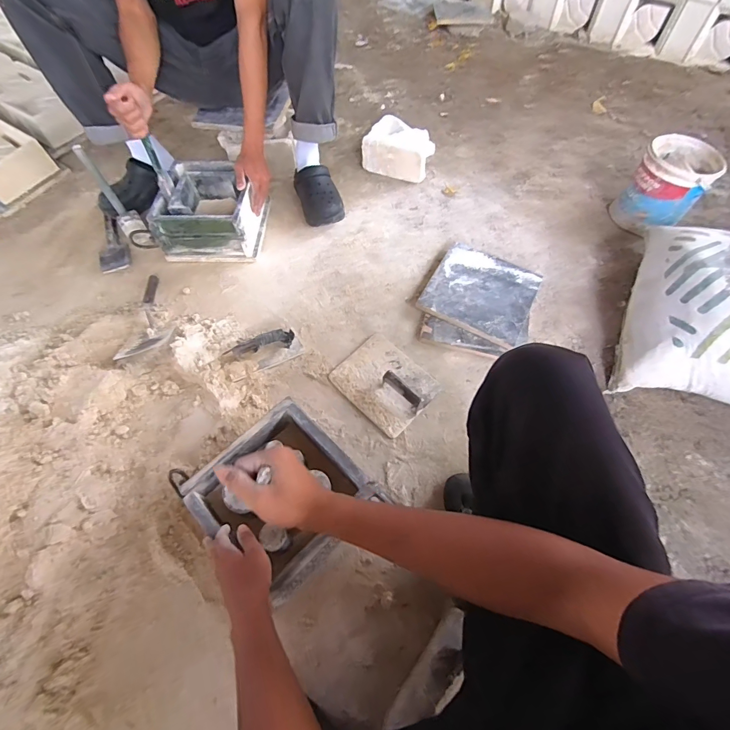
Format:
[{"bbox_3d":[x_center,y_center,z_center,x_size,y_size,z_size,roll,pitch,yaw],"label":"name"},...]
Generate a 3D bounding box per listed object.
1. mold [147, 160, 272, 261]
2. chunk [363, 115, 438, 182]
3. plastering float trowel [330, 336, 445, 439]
[{"bbox_3d":[-0.406,-0.408,1.037,0.247,0.136,0.231,4,63,1],"label":"mold"},{"bbox_3d":[0.110,-0.670,1.207,0.209,0.096,0.146,24,65,11],"label":"chunk"},{"bbox_3d":[0.043,0.028,0.842,0.207,0.062,0.168,41,69,18],"label":"plastering float trowel"}]

